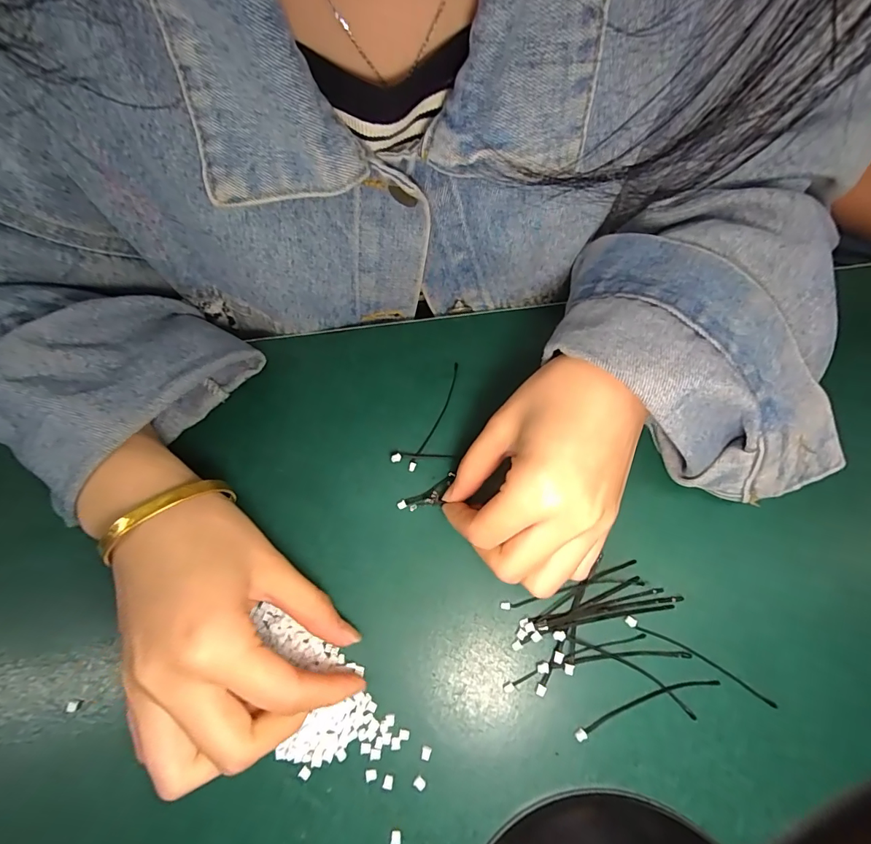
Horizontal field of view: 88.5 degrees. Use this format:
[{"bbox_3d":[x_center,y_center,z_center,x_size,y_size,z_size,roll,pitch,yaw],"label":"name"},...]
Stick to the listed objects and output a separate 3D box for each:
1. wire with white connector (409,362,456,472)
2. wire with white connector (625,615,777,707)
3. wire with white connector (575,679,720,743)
[{"bbox_3d":[0.001,-0.004,0.263,0.006,0.004,0.074,21,70,9],"label":"wire with white connector"},{"bbox_3d":[0.126,0.113,0.213,0.072,0.004,0.005,27,71,11],"label":"wire with white connector"},{"bbox_3d":[0.098,0.131,0.207,0.072,0.004,0.007,-18,69,-6],"label":"wire with white connector"}]

